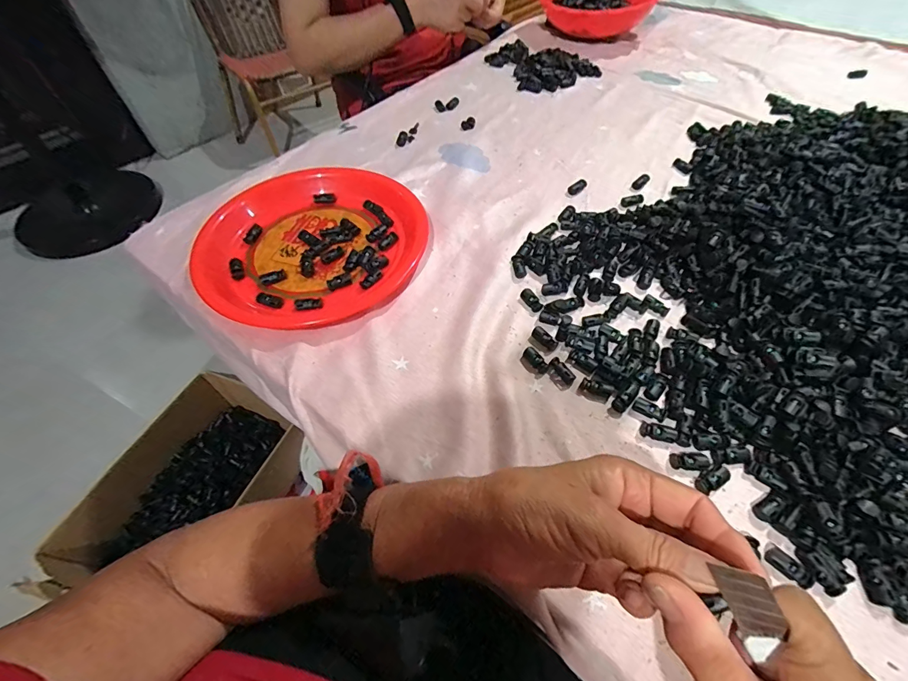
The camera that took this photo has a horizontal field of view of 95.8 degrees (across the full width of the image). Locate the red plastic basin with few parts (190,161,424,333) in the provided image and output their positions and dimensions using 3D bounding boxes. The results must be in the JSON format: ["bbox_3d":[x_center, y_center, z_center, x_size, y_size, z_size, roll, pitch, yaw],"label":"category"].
[{"bbox_3d":[-0.171,-0.116,0.481,0.254,0.037,0.236,-1,56,2],"label":"red plastic basin with few parts"}]

